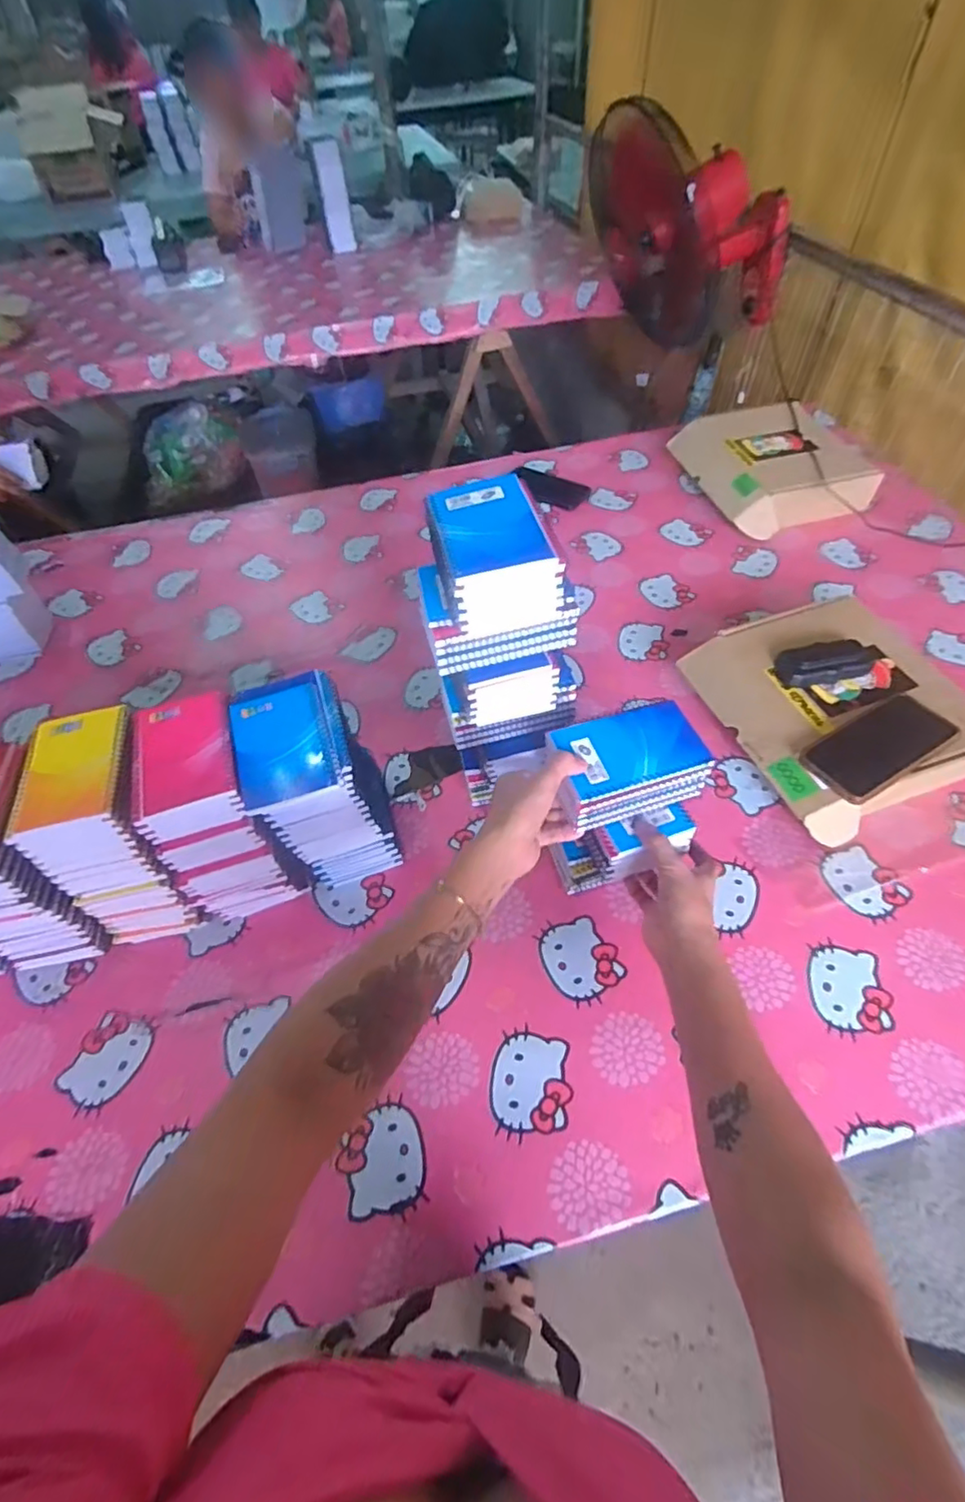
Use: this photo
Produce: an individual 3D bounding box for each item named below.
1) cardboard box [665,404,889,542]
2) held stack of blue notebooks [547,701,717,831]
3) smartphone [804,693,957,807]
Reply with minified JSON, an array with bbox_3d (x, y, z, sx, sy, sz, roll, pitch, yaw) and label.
[{"bbox_3d":[0.506,-0.492,1.082,0.268,0.086,0.302,-10,53,-4],"label":"cardboard box"},{"bbox_3d":[0.140,0.014,0.598,0.138,0.054,0.091,-16,52,-8],"label":"held stack of blue notebooks"},{"bbox_3d":[0.432,-0.007,0.670,0.155,0.011,0.077,-30,49,-10],"label":"smartphone"}]

